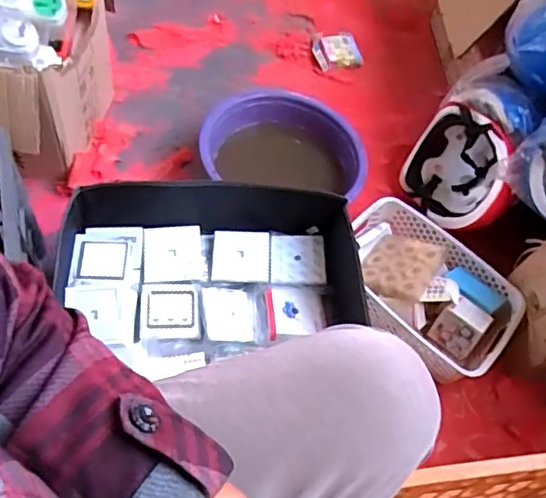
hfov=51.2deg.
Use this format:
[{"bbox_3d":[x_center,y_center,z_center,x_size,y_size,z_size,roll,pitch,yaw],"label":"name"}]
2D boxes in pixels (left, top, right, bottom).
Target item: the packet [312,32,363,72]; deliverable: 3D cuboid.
[{"bbox_3d":[0.146,-0.457,1.315,0.106,0.017,0.094,-11,79,-7],"label":"packet"}]

